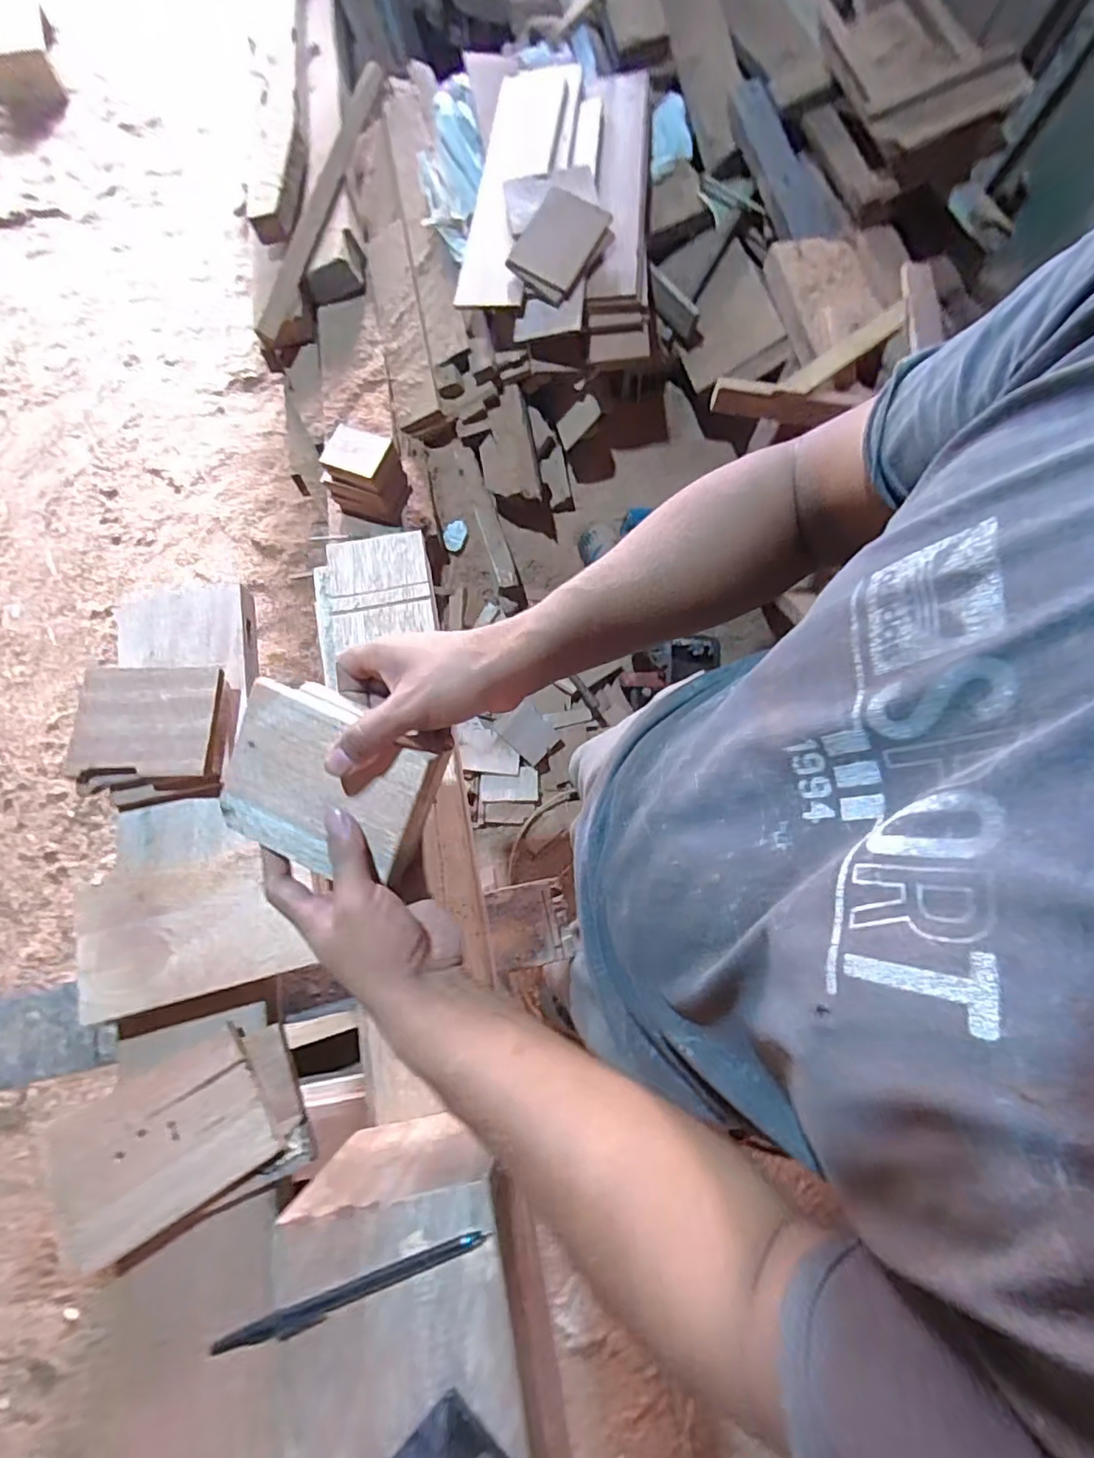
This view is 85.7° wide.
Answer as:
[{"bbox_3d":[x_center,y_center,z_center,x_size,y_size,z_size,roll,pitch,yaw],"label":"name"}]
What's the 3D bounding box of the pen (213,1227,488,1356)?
[{"bbox_3d":[-0.108,0.317,0.330,0.154,0.007,0.014,-18,75,-6],"label":"pen"}]

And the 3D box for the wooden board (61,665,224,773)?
[{"bbox_3d":[-0.390,-0.010,0.570,0.134,0.011,0.105,1,74,-1],"label":"wooden board"}]

